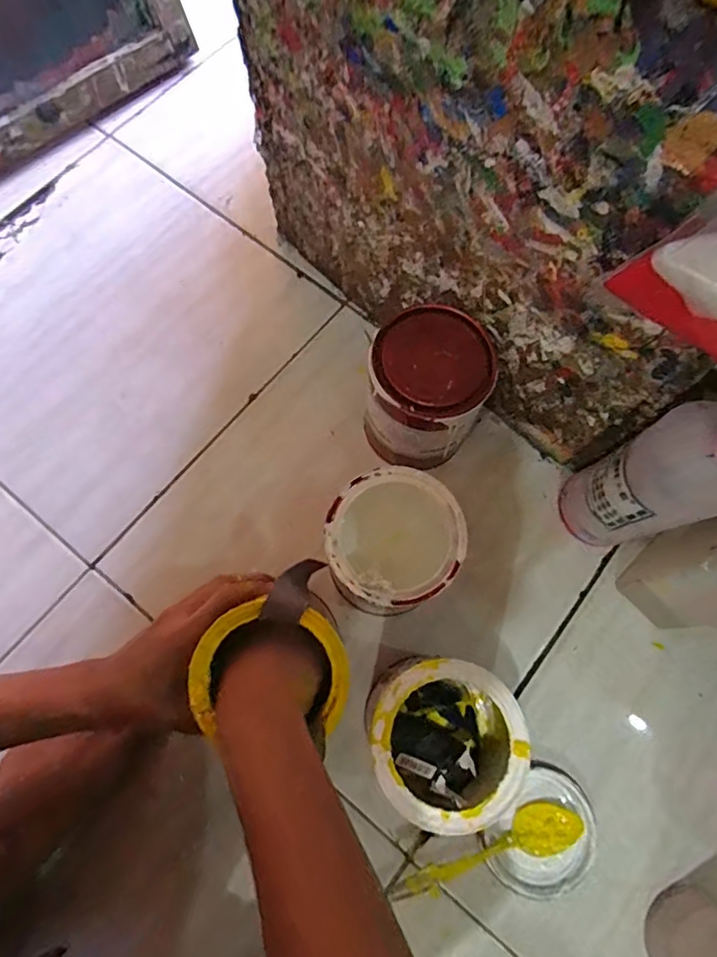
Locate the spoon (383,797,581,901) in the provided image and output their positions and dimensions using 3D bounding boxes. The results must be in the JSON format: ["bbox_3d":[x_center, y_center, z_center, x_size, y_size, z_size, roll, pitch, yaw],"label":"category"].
[{"bbox_3d":[0.110,0.320,0.469,0.171,0.022,0.039,-13,74,-5],"label":"spoon"}]

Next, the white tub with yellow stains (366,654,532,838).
[{"bbox_3d":[0.064,0.206,0.444,0.109,0.136,0.109,0,73,-1],"label":"white tub with yellow stains"}]

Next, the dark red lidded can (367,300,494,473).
[{"bbox_3d":[0.064,-0.078,0.528,0.105,0.148,0.101,1,72,-2],"label":"dark red lidded can"}]

